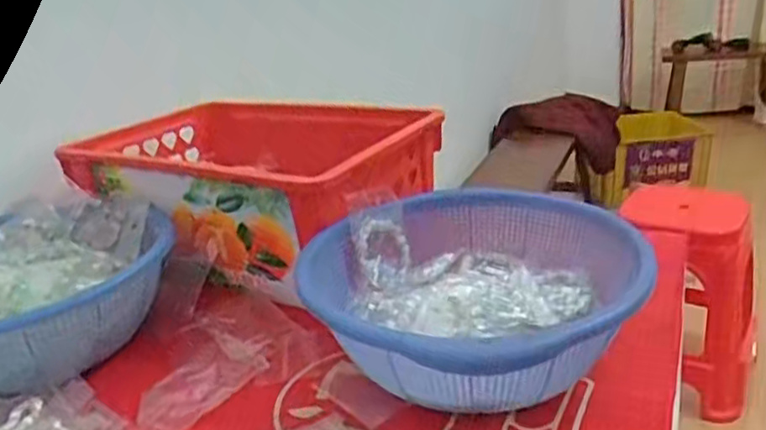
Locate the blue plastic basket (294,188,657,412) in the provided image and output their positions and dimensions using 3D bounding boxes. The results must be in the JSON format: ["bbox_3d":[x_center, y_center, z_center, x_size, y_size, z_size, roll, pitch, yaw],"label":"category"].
[{"bbox_3d":[0.073,0.071,0.519,0.238,0.101,0.256,0,22,16],"label":"blue plastic basket"}]

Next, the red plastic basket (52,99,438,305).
[{"bbox_3d":[-0.132,-0.036,0.744,0.368,0.132,0.247,7,25,31],"label":"red plastic basket"}]

